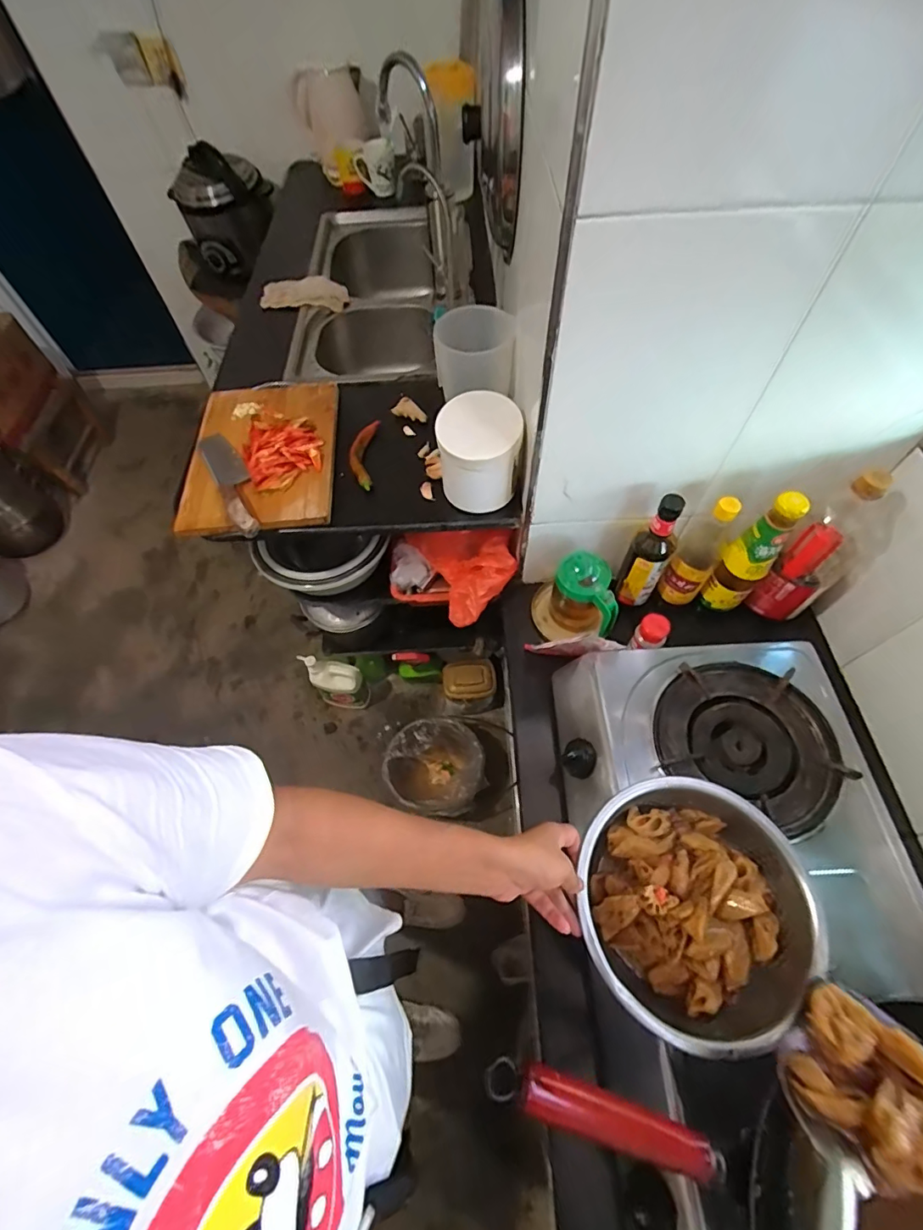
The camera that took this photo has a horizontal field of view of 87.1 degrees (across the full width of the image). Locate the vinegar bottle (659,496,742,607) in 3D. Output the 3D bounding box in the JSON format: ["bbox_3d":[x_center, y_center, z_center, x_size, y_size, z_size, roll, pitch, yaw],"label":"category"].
[{"bbox_3d":[0.366,-0.098,0.742,0.063,0.203,0.081,32,66,19],"label":"vinegar bottle"}]

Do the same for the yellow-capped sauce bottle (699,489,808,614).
[{"bbox_3d":[0.423,-0.080,0.723,0.062,0.250,0.050,37,68,21],"label":"yellow-capped sauce bottle"}]

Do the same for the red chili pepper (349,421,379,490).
[{"bbox_3d":[-0.167,-0.272,0.824,0.040,0.032,0.155,2,60,4],"label":"red chili pepper"}]

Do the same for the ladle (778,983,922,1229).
[{"bbox_3d":[0.212,0.366,0.273,0.294,0.052,0.093,-28,60,-39],"label":"ladle"}]

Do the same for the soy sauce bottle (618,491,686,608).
[{"bbox_3d":[0.287,-0.092,0.744,0.057,0.220,0.053,23,64,15],"label":"soy sauce bottle"}]

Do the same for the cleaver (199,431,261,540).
[{"bbox_3d":[-0.365,-0.214,0.778,0.052,0.030,0.249,-26,62,-12],"label":"cleaver"}]

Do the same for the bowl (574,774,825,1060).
[{"bbox_3d":[0.235,0.300,0.507,0.222,0.075,0.229,-1,60,2],"label":"bowl"}]

